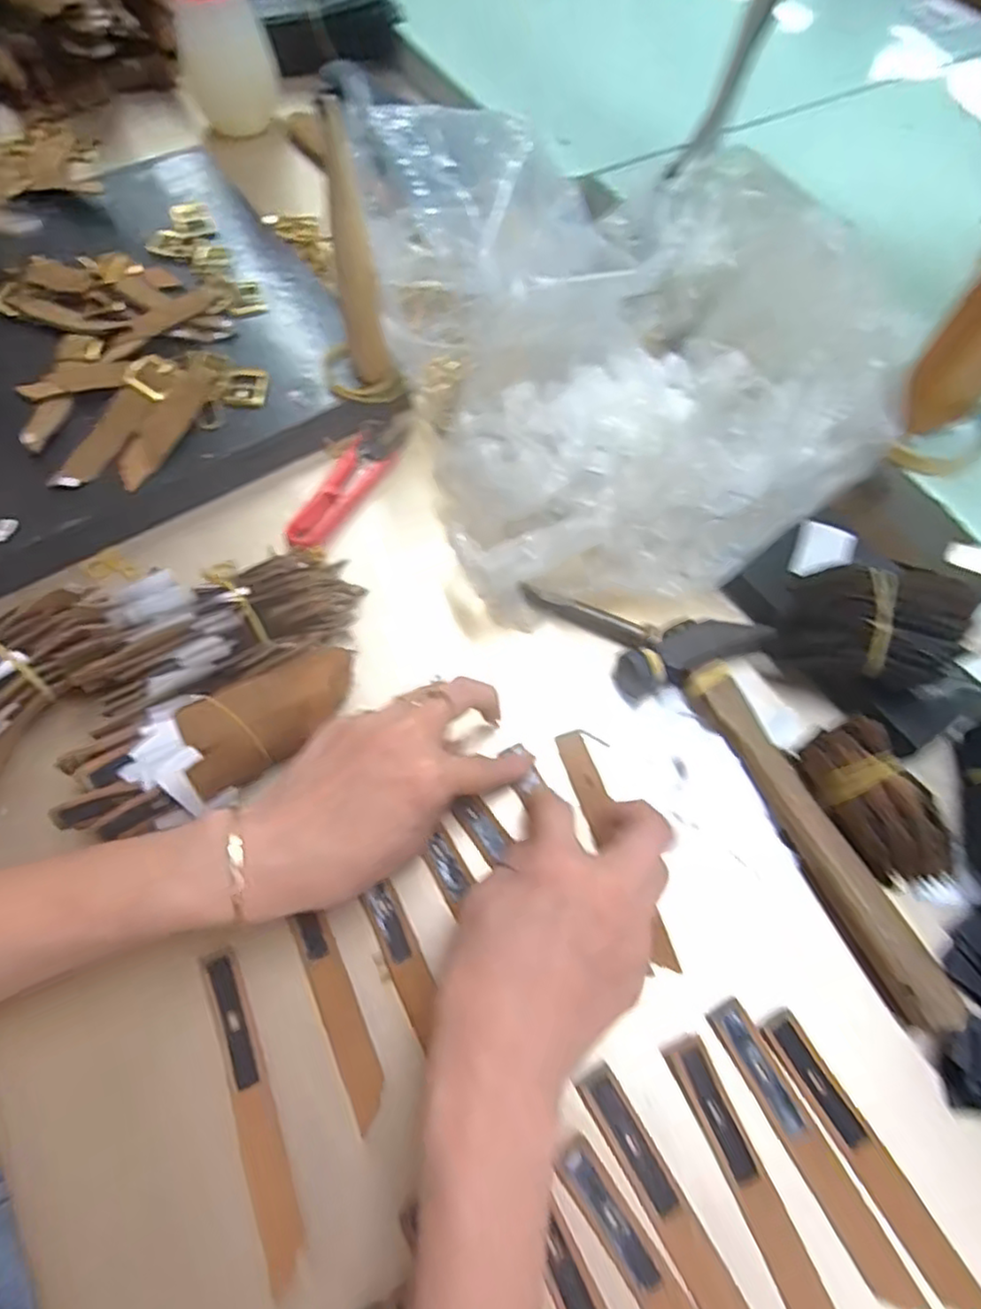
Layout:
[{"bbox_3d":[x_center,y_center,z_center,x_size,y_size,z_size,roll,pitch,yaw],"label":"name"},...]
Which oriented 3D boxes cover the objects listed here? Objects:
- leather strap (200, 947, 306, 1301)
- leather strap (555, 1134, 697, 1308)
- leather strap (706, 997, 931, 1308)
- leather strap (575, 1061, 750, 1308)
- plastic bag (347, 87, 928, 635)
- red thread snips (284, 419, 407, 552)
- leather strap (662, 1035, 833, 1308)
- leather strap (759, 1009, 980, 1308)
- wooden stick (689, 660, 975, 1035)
[{"bbox_3d":[-0.101,0.191,0.289,0.017,0.004,0.125,-20,67,-10],"label":"leather strap"},{"bbox_3d":[0.068,0.252,0.264,0.018,0.005,0.122,-30,68,-21],"label":"leather strap"},{"bbox_3d":[0.136,0.211,0.290,0.017,0.004,0.124,-26,68,-12],"label":"leather strap"},{"bbox_3d":[0.076,0.231,0.274,0.017,0.006,0.124,-29,68,-14],"label":"leather strap"},{"bbox_3d":[0.080,-0.200,0.414,0.265,0.091,0.340,-14,66,-8],"label":"plastic bag"},{"bbox_3d":[-0.090,-0.108,0.430,0.030,0.010,0.108,24,66,10],"label":"red thread snips"},{"bbox_3d":[0.110,0.224,0.281,0.017,0.005,0.122,-22,67,-11],"label":"leather strap"},{"bbox_3d":[0.160,0.214,0.287,0.017,0.004,0.122,-28,68,-14],"label":"leather strap"},{"bbox_3d":[0.158,0.087,0.337,0.024,0.021,0.188,-24,68,-12],"label":"wooden stick"}]

